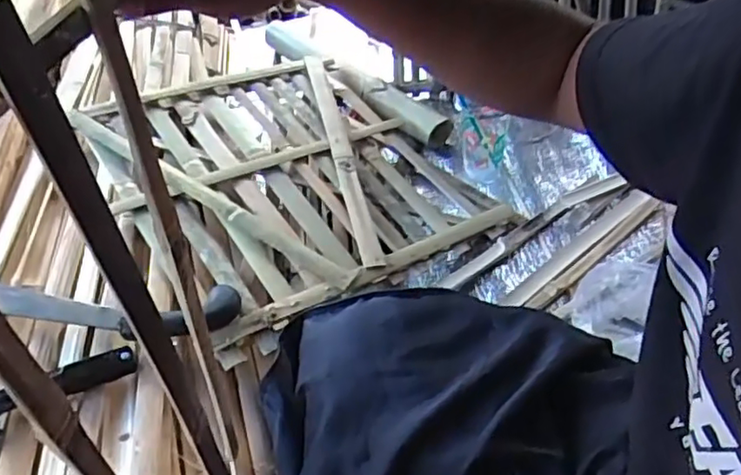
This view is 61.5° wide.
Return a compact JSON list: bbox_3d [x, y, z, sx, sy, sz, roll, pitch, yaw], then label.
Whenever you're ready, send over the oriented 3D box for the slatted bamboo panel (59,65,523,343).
[{"bbox_3d":[-0.128,-0.096,0.955,0.494,0.060,0.480,-23,57,-33],"label":"slatted bamboo panel"}]

